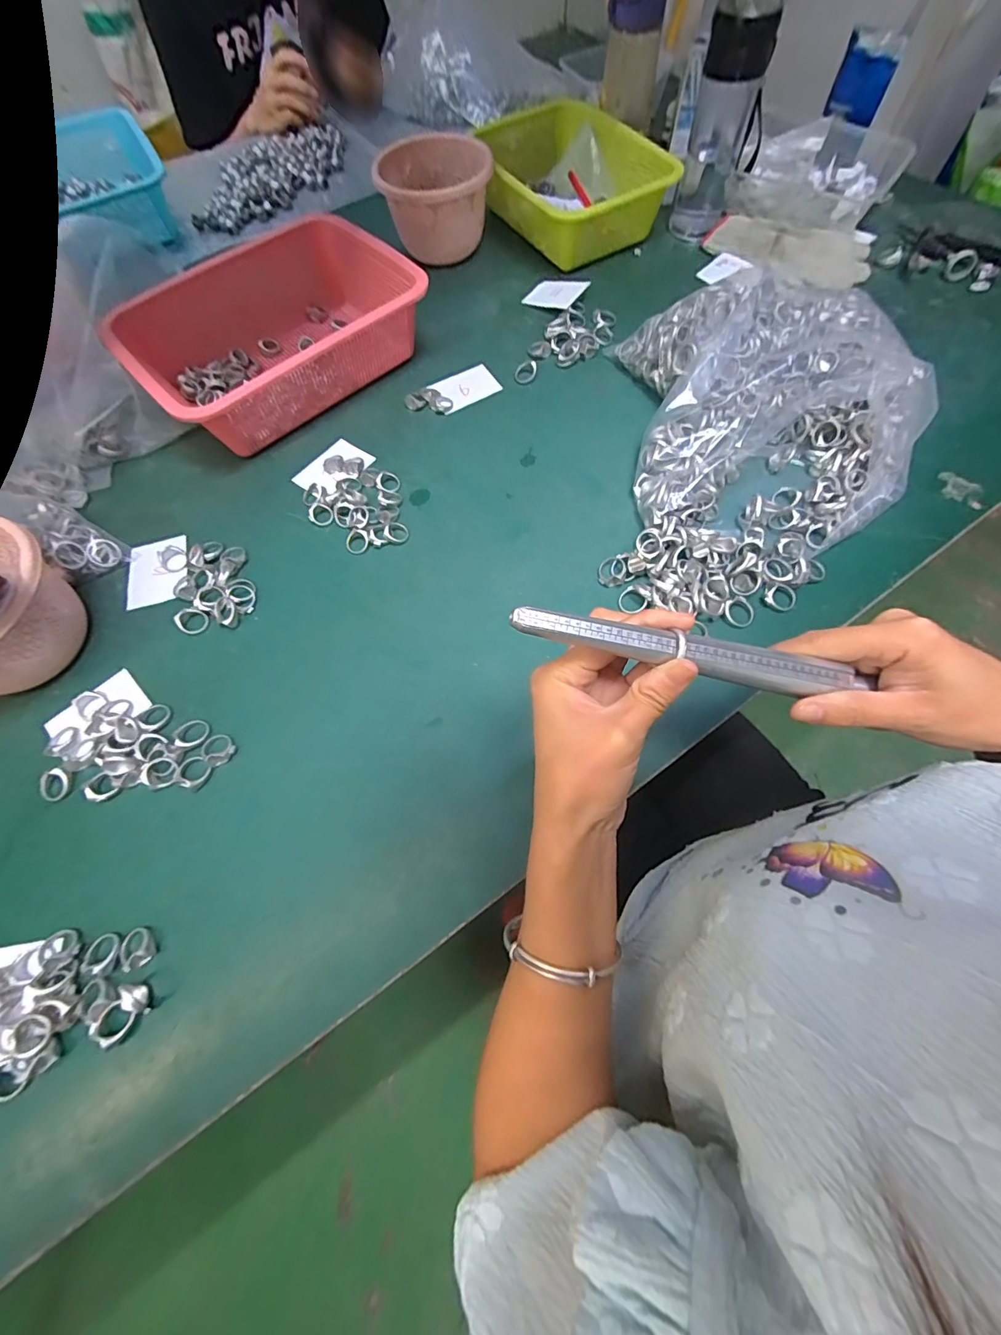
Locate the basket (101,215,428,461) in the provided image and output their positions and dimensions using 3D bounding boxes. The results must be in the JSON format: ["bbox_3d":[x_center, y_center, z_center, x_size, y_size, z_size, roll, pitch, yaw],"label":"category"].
[{"bbox_3d":[-0.252,-0.379,0.525,0.303,0.079,0.219,-41,70,-14],"label":"basket"}]

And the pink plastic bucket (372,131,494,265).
[{"bbox_3d":[-0.082,-0.615,0.611,0.140,0.083,0.148,-1,66,3],"label":"pink plastic bucket"}]

